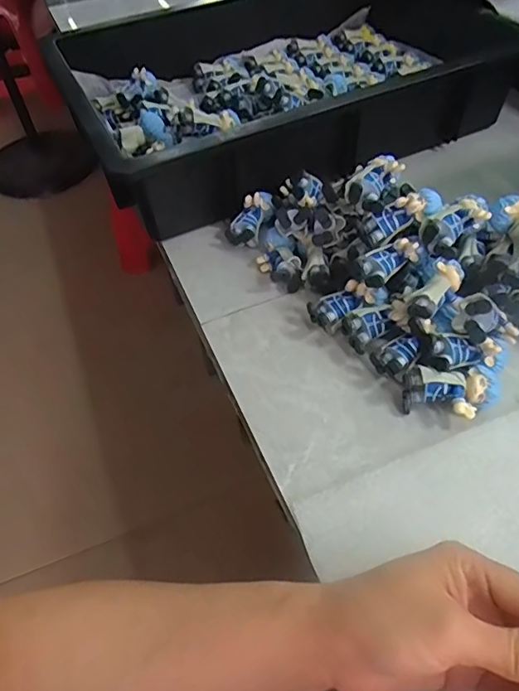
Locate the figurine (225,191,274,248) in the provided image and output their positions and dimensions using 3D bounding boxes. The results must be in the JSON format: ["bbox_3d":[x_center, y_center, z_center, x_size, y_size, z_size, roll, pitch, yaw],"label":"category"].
[{"bbox_3d":[-0.006,-0.115,0.464,0.026,0.026,0.055,31,84,24],"label":"figurine"}]

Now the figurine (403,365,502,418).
[{"bbox_3d":[0.128,0.034,0.343,0.060,0.029,0.033,3,52,5],"label":"figurine"}]

